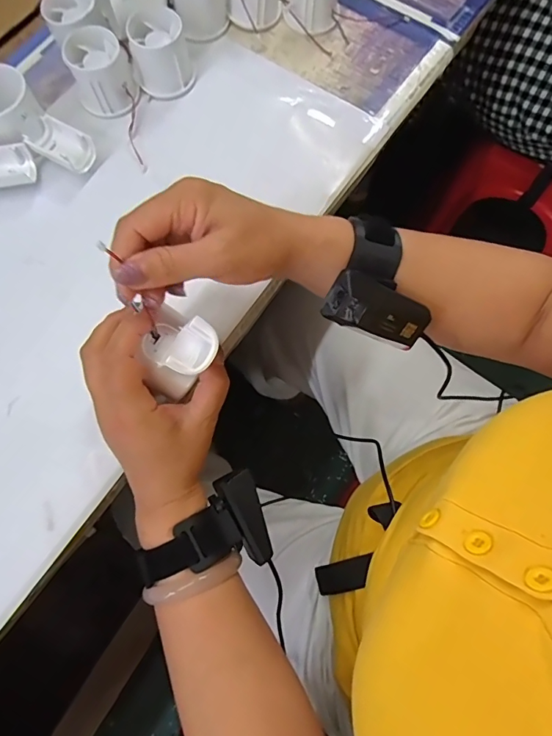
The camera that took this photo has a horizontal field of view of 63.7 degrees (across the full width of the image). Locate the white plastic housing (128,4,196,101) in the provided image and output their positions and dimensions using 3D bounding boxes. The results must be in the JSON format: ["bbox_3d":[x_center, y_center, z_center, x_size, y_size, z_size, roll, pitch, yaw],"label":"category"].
[{"bbox_3d":[-0.111,-0.303,0.427,0.052,0.046,0.061,-17,75,-4],"label":"white plastic housing"}]

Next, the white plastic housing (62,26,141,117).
[{"bbox_3d":[-0.165,-0.280,0.422,0.056,0.048,0.059,0,74,1],"label":"white plastic housing"}]

